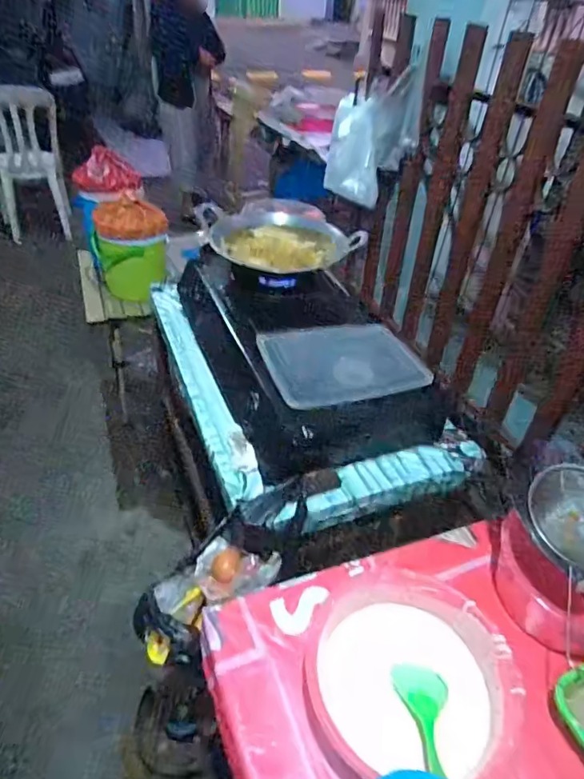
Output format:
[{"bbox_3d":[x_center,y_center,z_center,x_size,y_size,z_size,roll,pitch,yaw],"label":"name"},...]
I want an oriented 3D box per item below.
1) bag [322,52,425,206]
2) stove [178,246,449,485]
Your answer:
[{"bbox_3d":[0.272,-0.838,1.661,0.313,0.467,0.052,36,52,19],"label":"bag"},{"bbox_3d":[0.003,-0.104,1.071,0.339,0.138,0.618,-12,41,-19],"label":"stove"}]

